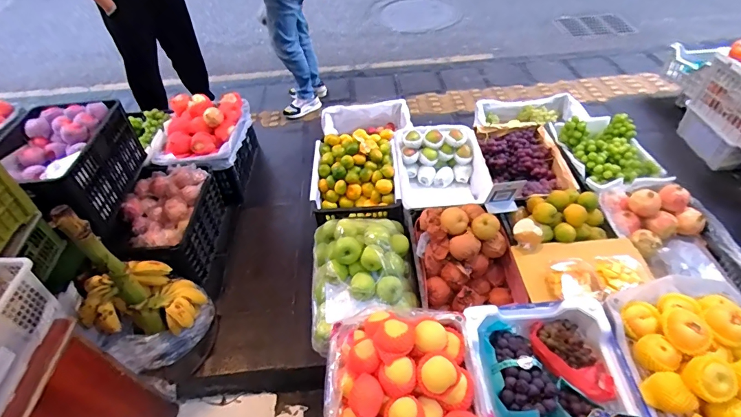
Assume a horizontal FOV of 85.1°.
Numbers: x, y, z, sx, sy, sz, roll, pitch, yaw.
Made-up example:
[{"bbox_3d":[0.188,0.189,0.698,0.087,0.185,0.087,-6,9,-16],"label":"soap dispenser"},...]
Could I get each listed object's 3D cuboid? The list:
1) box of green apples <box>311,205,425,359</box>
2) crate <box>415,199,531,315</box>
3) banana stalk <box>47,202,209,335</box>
[{"bbox_3d":[-0.032,0.177,1.366,0.353,0.185,0.538,-6,48,0],"label":"box of green apples"},{"bbox_3d":[0.328,0.170,1.384,0.336,0.223,0.327,-7,48,-1],"label":"crate"},{"bbox_3d":[-0.796,0.203,1.289,0.314,0.528,0.208,-8,48,-2],"label":"banana stalk"}]

